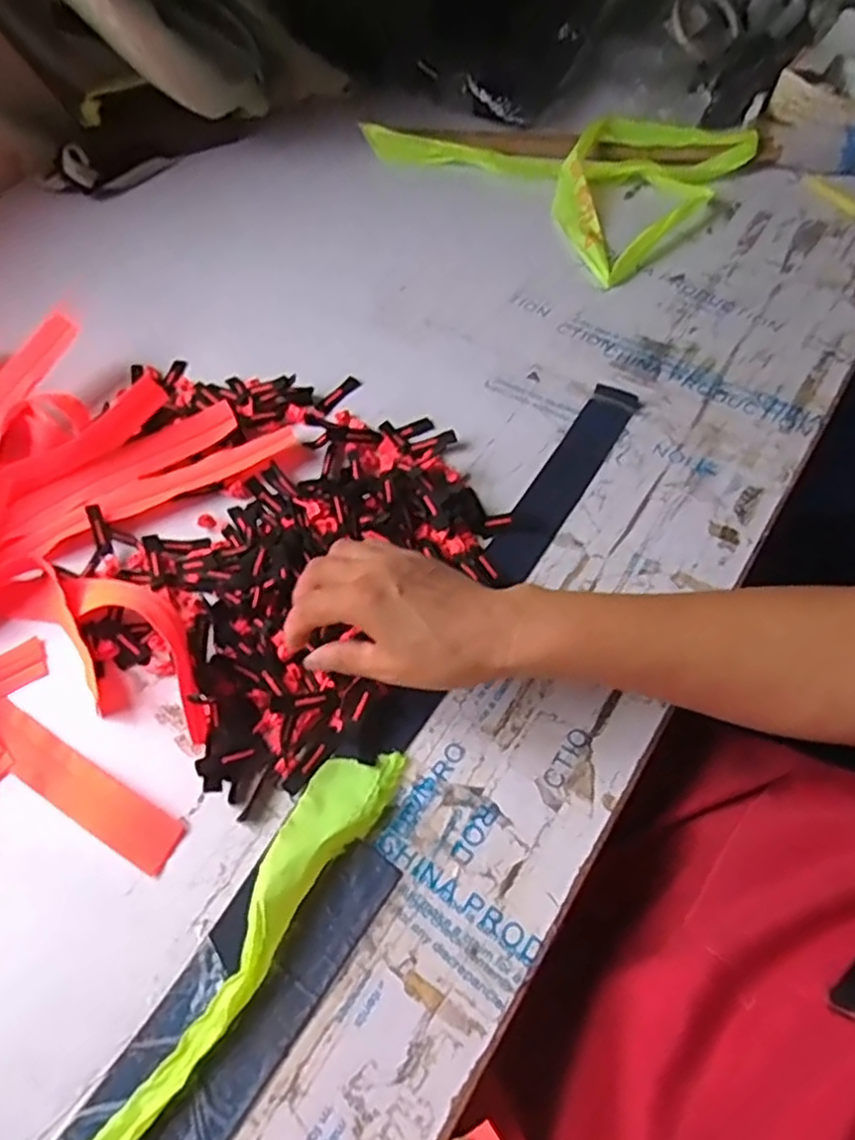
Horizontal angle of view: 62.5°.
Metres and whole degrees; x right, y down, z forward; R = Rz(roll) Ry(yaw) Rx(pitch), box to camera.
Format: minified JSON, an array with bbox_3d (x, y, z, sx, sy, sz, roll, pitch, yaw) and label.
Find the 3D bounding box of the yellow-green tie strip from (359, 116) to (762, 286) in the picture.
[{"bbox_3d":[0.135,-0.448,0.747,0.347,0.033,0.236,40,71,22],"label":"yellow-green tie strip"}]

